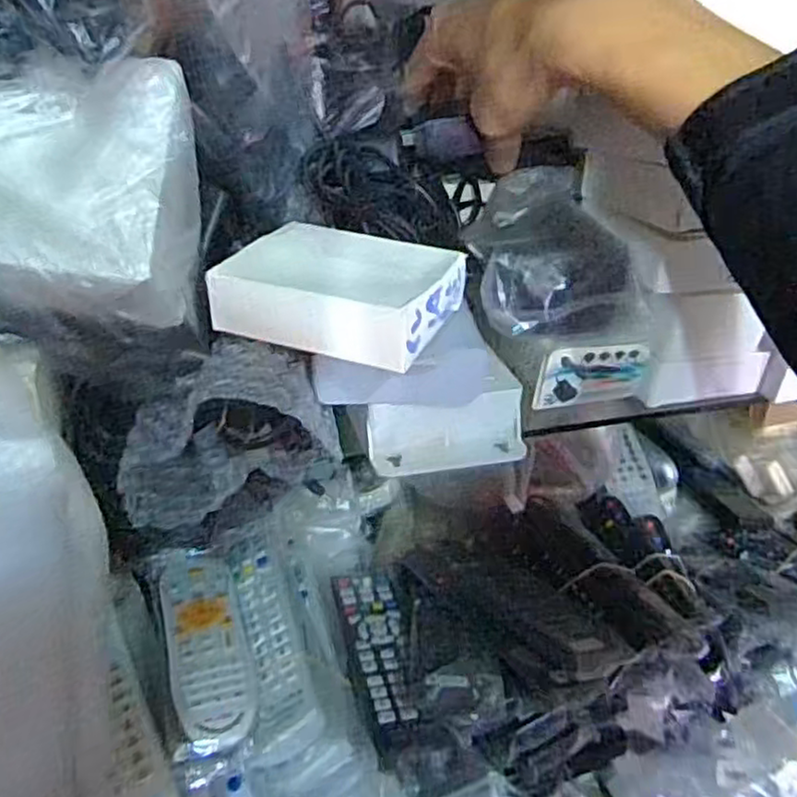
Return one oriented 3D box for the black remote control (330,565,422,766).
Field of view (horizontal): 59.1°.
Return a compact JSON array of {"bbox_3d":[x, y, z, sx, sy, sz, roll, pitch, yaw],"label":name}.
[{"bbox_3d":[-0.016,0.172,0.490,0.046,0.014,0.181,-2,20,-9],"label":"black remote control"}]

